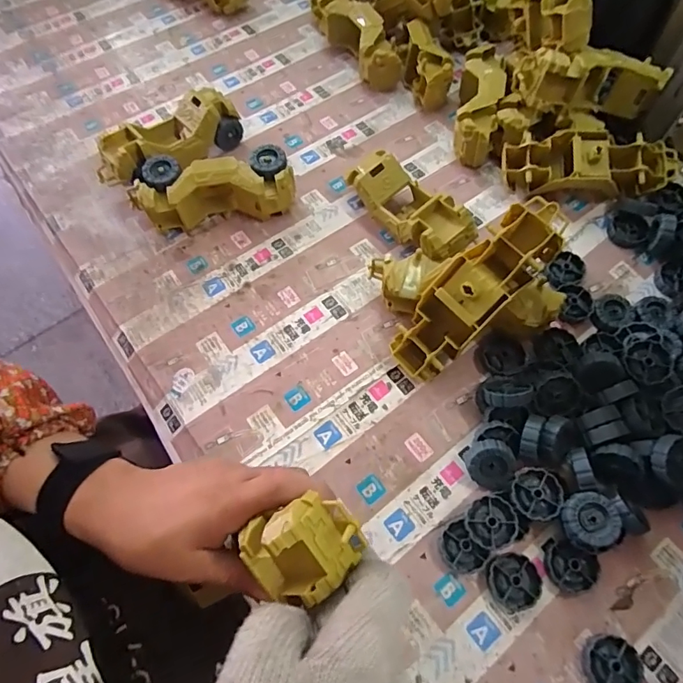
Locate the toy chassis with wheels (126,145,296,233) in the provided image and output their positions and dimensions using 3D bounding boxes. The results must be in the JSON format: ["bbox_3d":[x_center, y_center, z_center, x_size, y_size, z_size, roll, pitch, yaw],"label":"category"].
[{"bbox_3d":[-0.138,-0.162,0.504,0.173,0.059,0.063,-8,65,-4],"label":"toy chassis with wheels"}]

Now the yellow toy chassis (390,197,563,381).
[{"bbox_3d":[0.114,-0.038,0.397,0.178,0.049,0.064,-49,67,17],"label":"yellow toy chassis"}]

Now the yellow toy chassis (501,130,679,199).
[{"bbox_3d":[0.262,-0.182,0.499,0.178,0.054,0.057,1,65,1],"label":"yellow toy chassis"}]

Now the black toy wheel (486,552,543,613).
[{"bbox_3d":[0.132,0.185,0.358,0.038,0.012,0.038,-1,65,1],"label":"black toy wheel"}]

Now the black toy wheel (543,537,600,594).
[{"bbox_3d":[0.178,0.175,0.361,0.039,0.013,0.034,10,66,6],"label":"black toy wheel"}]

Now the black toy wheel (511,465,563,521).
[{"bbox_3d":[0.155,0.125,0.378,0.039,0.022,0.039,7,65,5],"label":"black toy wheel"}]

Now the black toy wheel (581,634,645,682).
[{"bbox_3d":[0.195,0.233,0.335,0.037,0.010,0.039,-1,65,1],"label":"black toy wheel"}]

